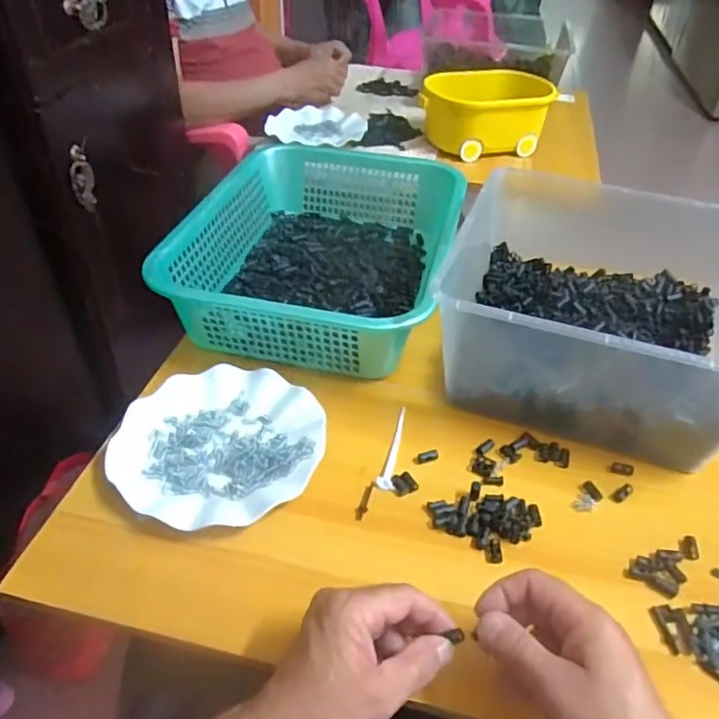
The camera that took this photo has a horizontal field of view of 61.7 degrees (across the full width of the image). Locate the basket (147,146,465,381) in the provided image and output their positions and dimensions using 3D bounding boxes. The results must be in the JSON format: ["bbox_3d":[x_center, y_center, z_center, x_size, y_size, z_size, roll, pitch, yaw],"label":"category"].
[{"bbox_3d":[-0.040,-0.139,0.739,0.293,0.094,0.382,12,41,10],"label":"basket"}]

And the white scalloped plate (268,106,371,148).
[{"bbox_3d":[-0.078,-0.449,1.168,0.180,0.034,0.180,2,41,-1],"label":"white scalloped plate"}]

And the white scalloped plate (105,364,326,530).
[{"bbox_3d":[-0.127,0.075,0.550,0.180,0.021,0.172,2,41,-1],"label":"white scalloped plate"}]

